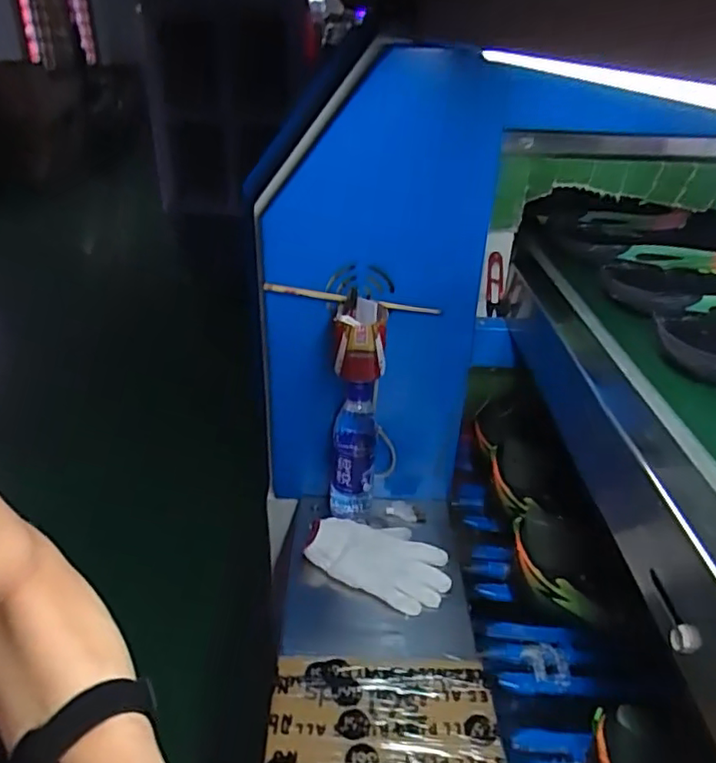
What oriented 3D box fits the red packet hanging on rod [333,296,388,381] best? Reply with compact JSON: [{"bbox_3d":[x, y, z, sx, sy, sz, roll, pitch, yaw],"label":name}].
[{"bbox_3d":[0.002,-0.053,0.751,0.063,0.089,0.058,3,31,-3],"label":"red packet hanging on rod"}]

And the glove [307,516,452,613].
[{"bbox_3d":[0.034,0.233,0.816,0.183,0.033,0.114,19,33,23],"label":"glove"}]

